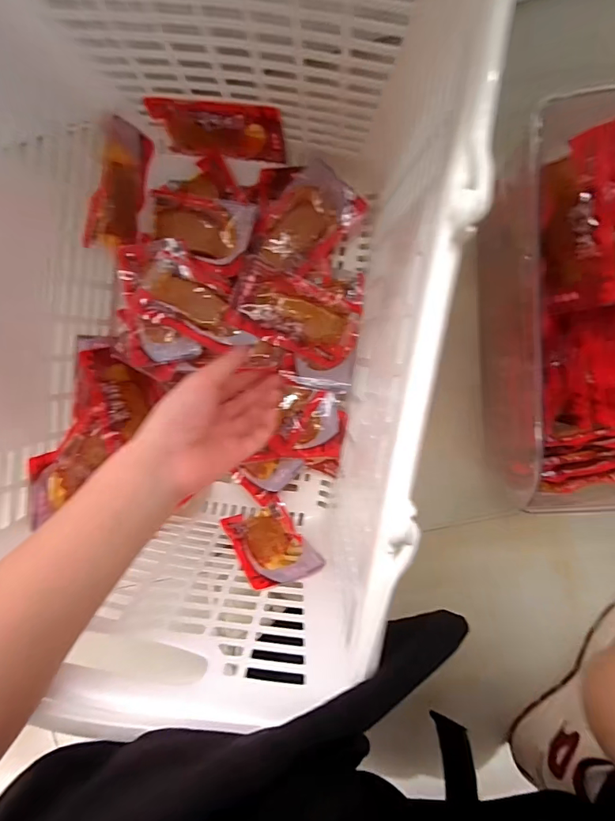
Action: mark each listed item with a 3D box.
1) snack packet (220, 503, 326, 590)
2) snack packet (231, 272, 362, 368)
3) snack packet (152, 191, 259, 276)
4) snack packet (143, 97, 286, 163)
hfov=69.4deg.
[{"bbox_3d":[-0.036,0.122,0.418,0.064,0.110,0.010,-12,116,-22],"label":"snack packet"},{"bbox_3d":[-0.009,-0.088,0.416,0.116,0.025,0.061,23,99,1],"label":"snack packet"},{"bbox_3d":[-0.100,-0.169,0.411,0.101,0.019,0.063,19,99,2],"label":"snack packet"},{"bbox_3d":[-0.076,-0.244,0.389,0.109,0.064,0.012,5,81,3],"label":"snack packet"}]

